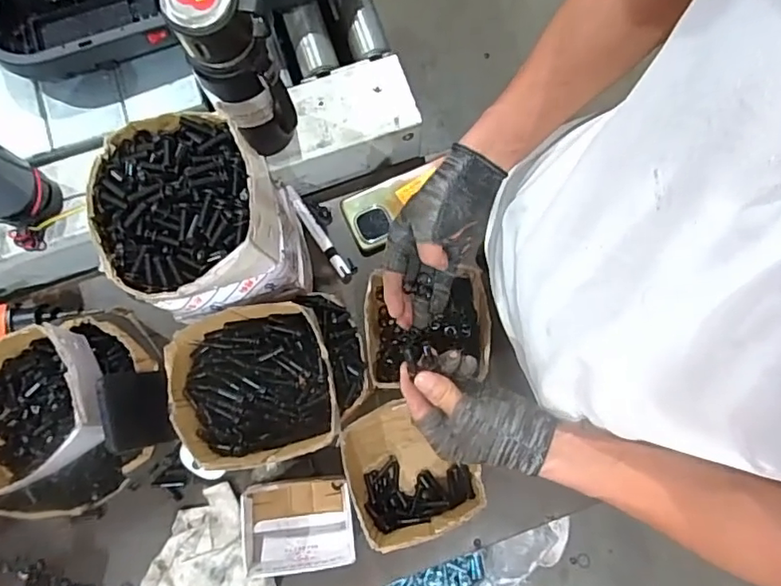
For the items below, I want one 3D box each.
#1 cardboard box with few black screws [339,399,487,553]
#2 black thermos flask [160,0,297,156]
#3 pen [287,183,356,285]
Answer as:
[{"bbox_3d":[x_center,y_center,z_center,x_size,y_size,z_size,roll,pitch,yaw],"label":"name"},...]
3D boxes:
[{"bbox_3d":[0.021,0.199,0.641,0.143,0.078,0.143,-21,79,-4],"label":"cardboard box with few black screws"},{"bbox_3d":[-0.150,-0.214,0.571,0.066,0.247,0.071,-36,81,-6],"label":"black thermos flask"},{"bbox_3d":[-0.092,-0.078,0.718,0.023,0.017,0.143,-36,81,-6],"label":"pen"}]

